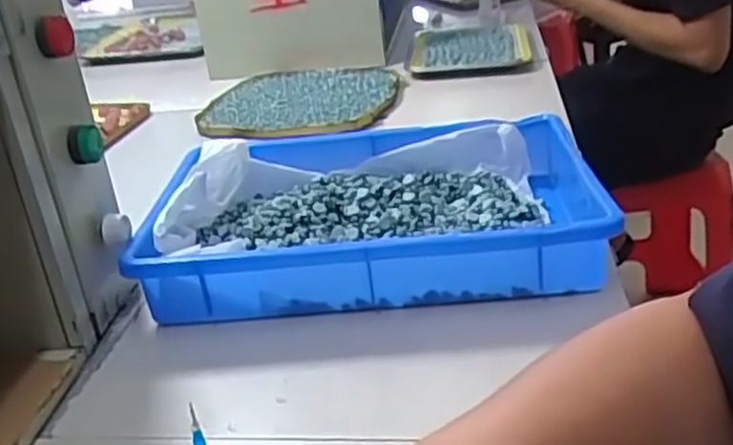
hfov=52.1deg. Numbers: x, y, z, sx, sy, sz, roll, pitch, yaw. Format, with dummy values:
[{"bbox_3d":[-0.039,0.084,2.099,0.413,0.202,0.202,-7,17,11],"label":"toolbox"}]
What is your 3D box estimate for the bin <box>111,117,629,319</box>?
[{"bbox_3d":[0.008,-0.007,0.643,0.361,0.074,0.243,-3,24,4],"label":"bin"}]

